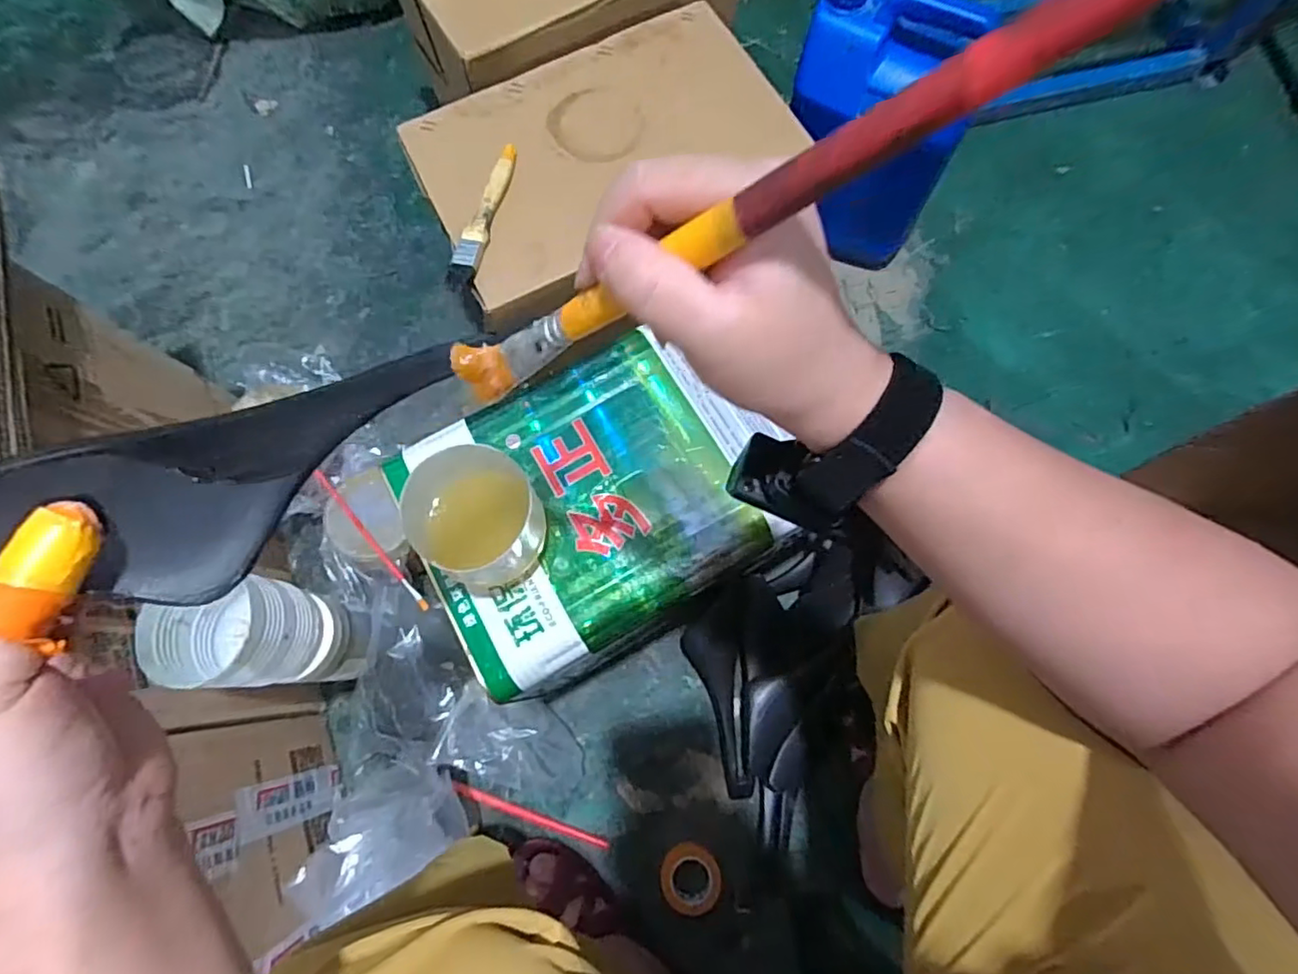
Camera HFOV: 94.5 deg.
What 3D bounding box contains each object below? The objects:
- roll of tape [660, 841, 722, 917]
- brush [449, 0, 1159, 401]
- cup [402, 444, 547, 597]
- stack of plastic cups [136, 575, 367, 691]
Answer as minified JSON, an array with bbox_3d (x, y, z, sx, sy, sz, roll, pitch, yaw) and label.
[{"bbox_3d":[0.044,0.413,0.636,0.062,0.023,0.064,0,74,1],"label":"roll of tape"},{"bbox_3d":[0.018,-0.078,0.183,0.280,0.018,0.016,-15,67,43],"label":"brush"},{"bbox_3d":[-0.127,0.026,0.453,0.083,0.093,0.093,35,78,11],"label":"cup"},{"bbox_3d":[-0.355,0.140,0.560,0.099,0.170,0.092,-10,74,-2],"label":"stack of plastic cups"}]

